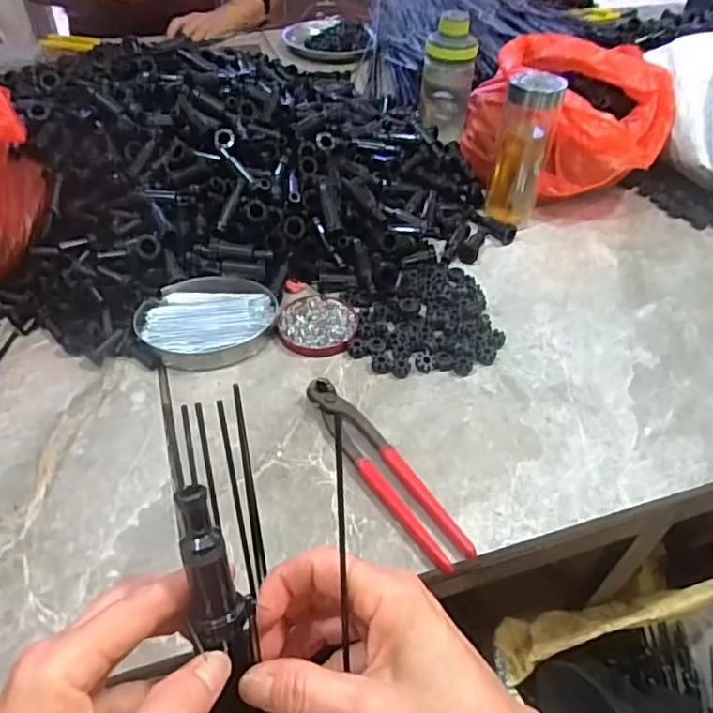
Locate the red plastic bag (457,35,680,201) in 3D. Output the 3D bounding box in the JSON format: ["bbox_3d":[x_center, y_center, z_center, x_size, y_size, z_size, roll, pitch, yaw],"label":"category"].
[{"bbox_3d":[0.288,-0.329,0.841,0.267,0.136,0.284,-3,45,-6],"label":"red plastic bag"}]

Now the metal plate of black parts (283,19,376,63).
[{"bbox_3d":[-0.053,-0.637,1.204,0.176,0.035,0.170,2,47,-3],"label":"metal plate of black parts"}]

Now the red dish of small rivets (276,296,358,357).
[{"bbox_3d":[-0.040,-0.033,0.621,0.078,0.009,0.080,2,45,-2],"label":"red dish of small rivets"}]

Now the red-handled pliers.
[{"bbox_3d":[0.020,0.089,0.496,0.037,0.016,0.199,-25,52,-26],"label":"red-handled pliers"}]

